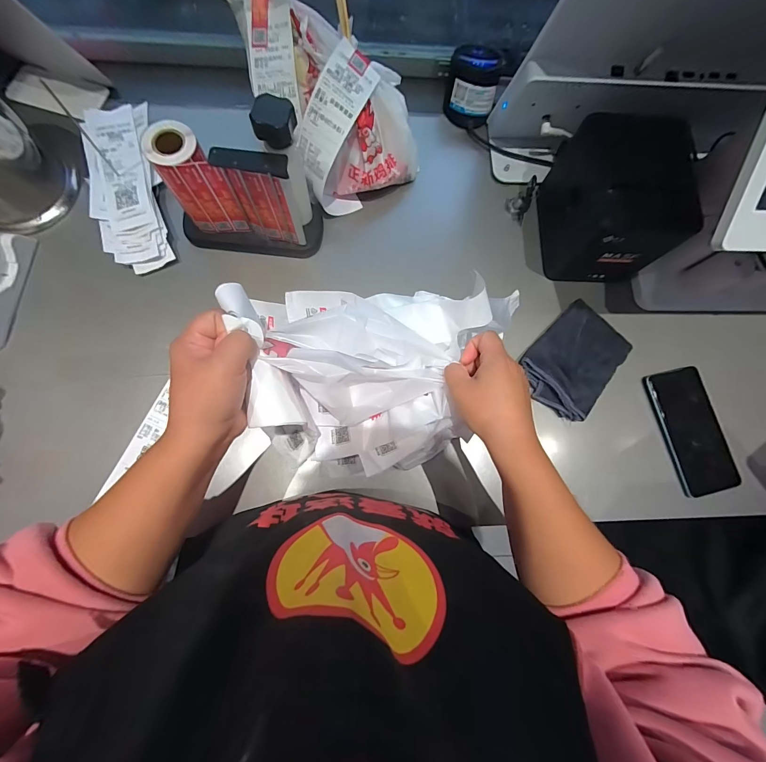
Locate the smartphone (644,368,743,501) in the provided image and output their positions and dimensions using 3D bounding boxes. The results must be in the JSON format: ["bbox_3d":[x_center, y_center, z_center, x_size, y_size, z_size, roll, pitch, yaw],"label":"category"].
[{"bbox_3d":[0.407,0.063,0.455,0.080,0.009,0.160,-13,80,-6],"label":"smartphone"}]

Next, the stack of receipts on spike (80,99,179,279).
[{"bbox_3d":[-0.347,-0.262,0.471,0.094,0.033,0.240,-11,80,-6],"label":"stack of receipts on spike"}]

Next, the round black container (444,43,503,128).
[{"bbox_3d":[0.129,-0.428,0.508,0.073,0.063,0.071,16,78,-1],"label":"round black container"}]

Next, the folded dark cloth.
[{"bbox_3d":[0.254,-0.029,0.459,0.102,0.014,0.143,40,79,4],"label":"folded dark cloth"}]

